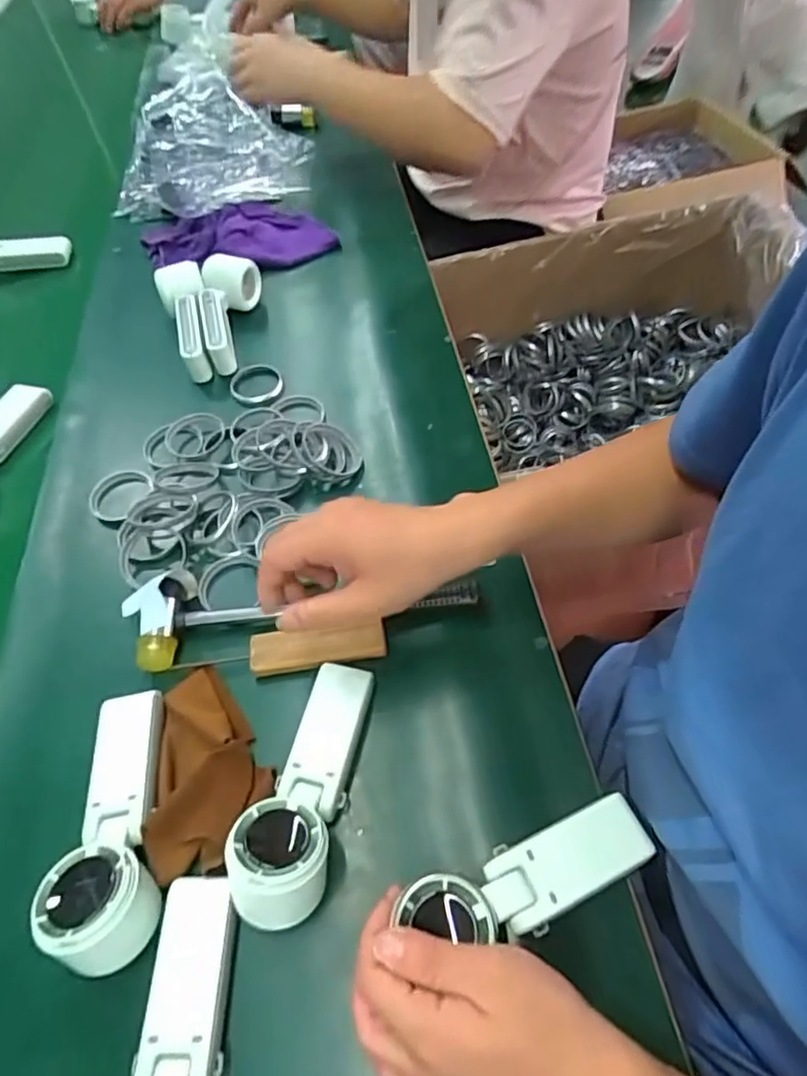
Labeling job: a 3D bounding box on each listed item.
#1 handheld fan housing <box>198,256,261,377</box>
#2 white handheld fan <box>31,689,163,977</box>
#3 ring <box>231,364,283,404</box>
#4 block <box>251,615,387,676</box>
[{"bbox_3d":[-0.192,-0.257,0.687,0.073,0.062,0.136,-15,55,-4],"label":"handheld fan housing"},{"bbox_3d":[-0.189,0.174,0.384,0.055,0.050,0.169,-13,55,-3],"label":"white handheld fan"},{"bbox_3d":[-0.159,-0.167,0.655,0.055,0.012,0.053,-3,55,4],"label":"ring"},{"bbox_3d":[-0.066,0.084,0.470,0.104,0.019,0.029,-9,55,0],"label":"block"}]

